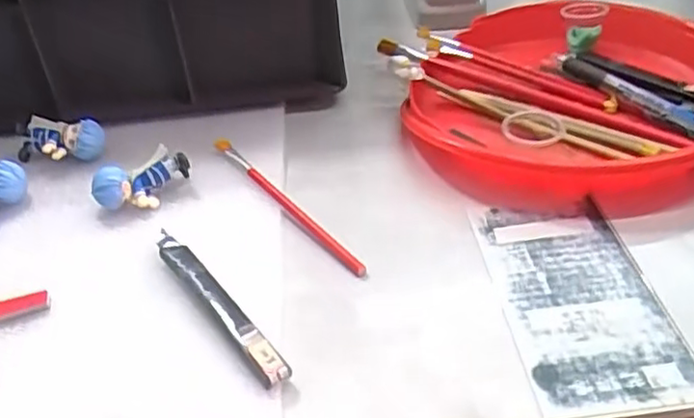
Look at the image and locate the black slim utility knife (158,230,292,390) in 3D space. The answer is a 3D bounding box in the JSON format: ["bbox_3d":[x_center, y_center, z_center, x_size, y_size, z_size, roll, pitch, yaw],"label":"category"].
[{"bbox_3d":[-0.070,0.050,0.361,0.012,0.015,0.128,-27,42,-26],"label":"black slim utility knife"}]

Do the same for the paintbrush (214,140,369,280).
[{"bbox_3d":[-0.041,-0.006,0.427,0.008,0.012,0.165,-27,42,-25],"label":"paintbrush"}]

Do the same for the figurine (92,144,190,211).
[{"bbox_3d":[-0.133,-0.018,0.439,0.061,0.021,0.030,-17,39,-15],"label":"figurine"}]

